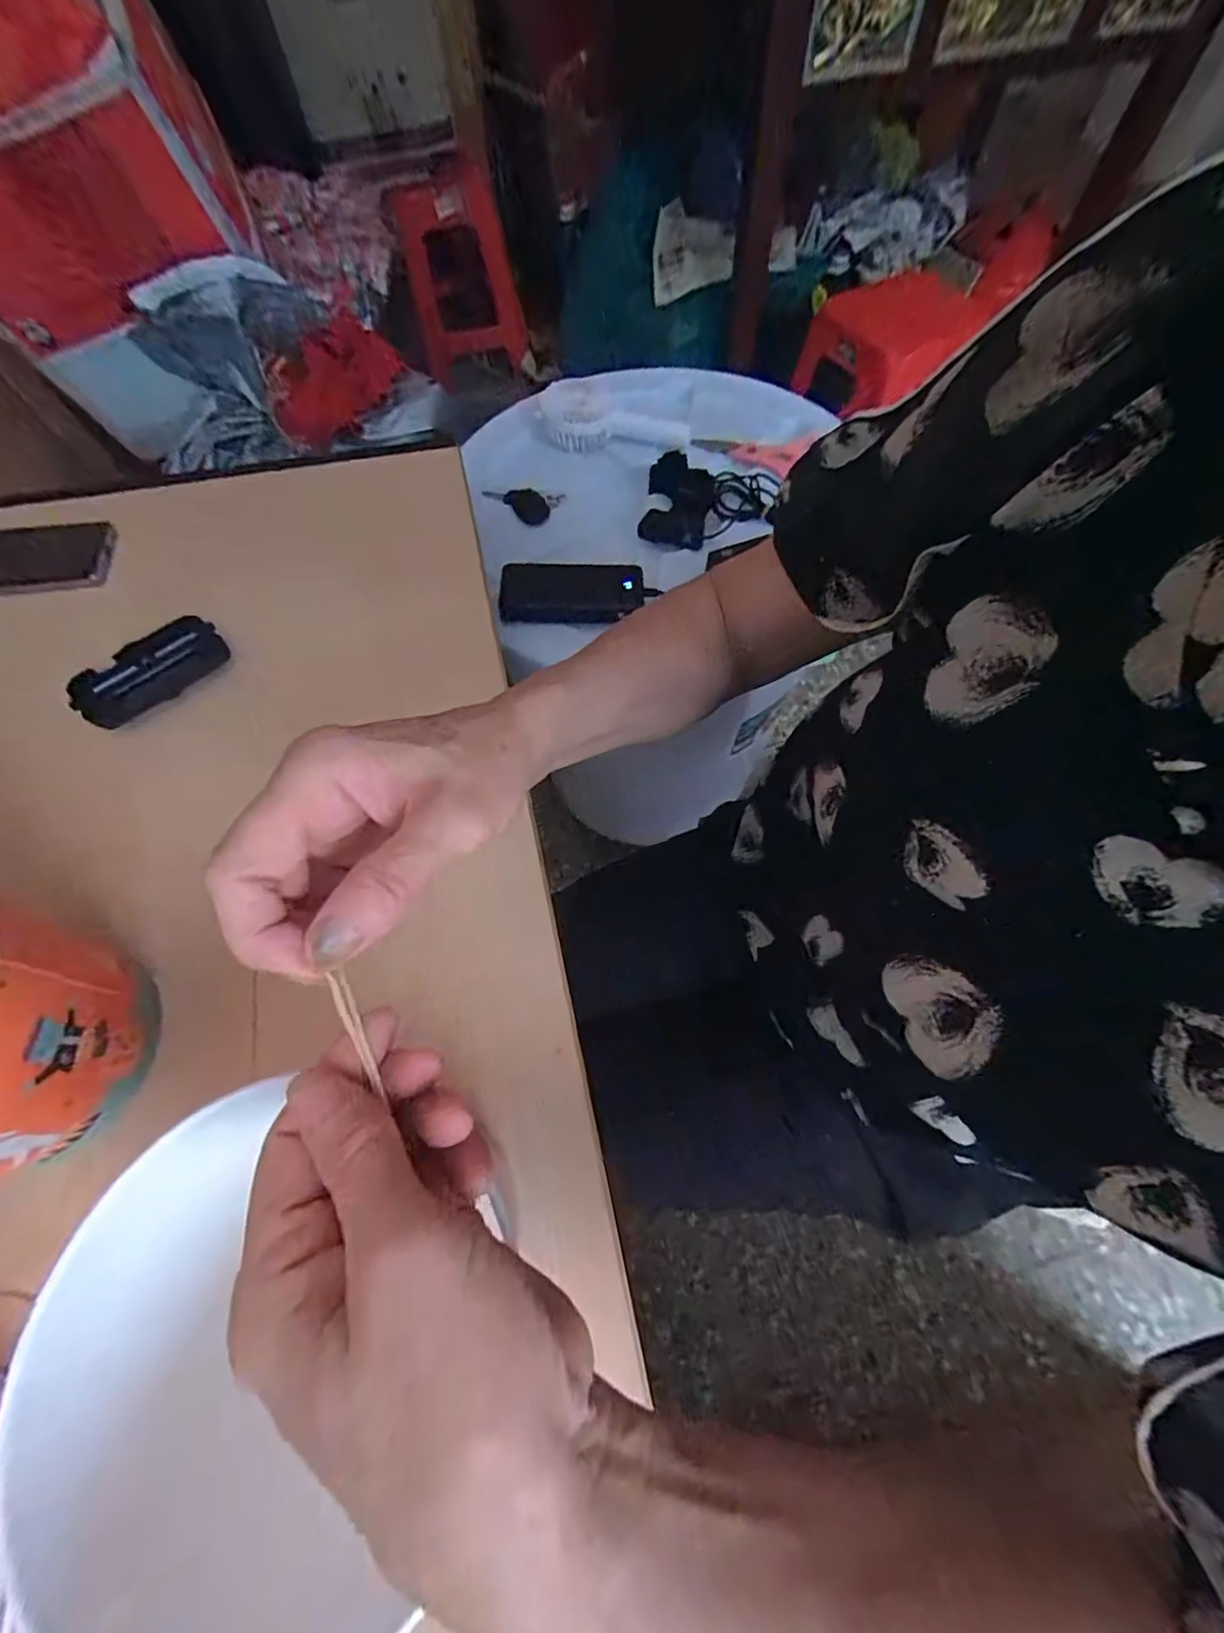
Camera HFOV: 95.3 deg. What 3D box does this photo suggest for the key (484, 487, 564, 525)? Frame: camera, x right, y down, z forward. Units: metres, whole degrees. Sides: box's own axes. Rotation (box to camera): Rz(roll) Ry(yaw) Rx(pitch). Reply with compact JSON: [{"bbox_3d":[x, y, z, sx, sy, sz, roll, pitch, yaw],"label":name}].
[{"bbox_3d":[-0.116,-0.398,0.712,0.102,0.010,0.048,10,66,7],"label":"key"}]

